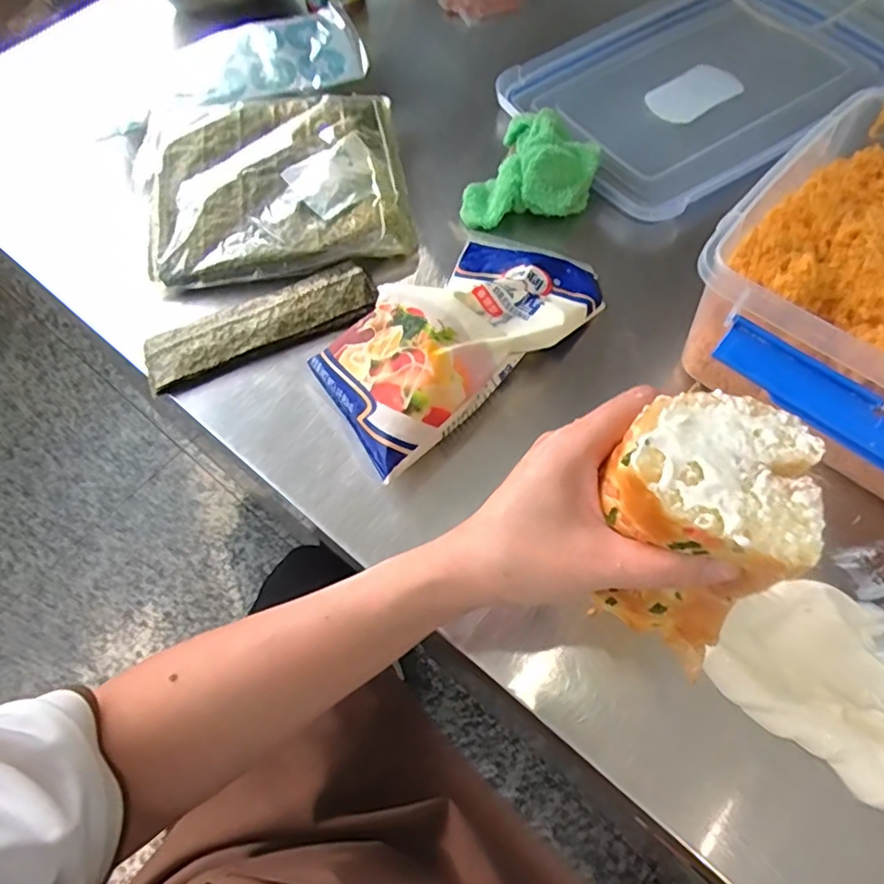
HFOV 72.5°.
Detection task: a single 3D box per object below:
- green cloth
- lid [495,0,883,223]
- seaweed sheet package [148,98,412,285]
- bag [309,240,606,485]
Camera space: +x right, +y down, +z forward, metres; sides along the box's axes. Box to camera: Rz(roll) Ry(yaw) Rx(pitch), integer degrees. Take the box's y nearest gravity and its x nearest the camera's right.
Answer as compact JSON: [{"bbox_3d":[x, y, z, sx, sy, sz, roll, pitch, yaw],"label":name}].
[{"bbox_3d":[0.081,-0.245,0.534,0.104,0.045,0.122,14,64,11],"label":"green cloth"},{"bbox_3d":[0.255,-0.367,0.591,0.352,0.024,0.245,-33,65,-13],"label":"lid"},{"bbox_3d":[-0.153,-0.246,0.547,0.226,0.027,0.231,-11,62,-2],"label":"seaweed sheet package"},{"bbox_3d":[0.014,-0.089,0.450,0.127,0.052,0.240,39,71,21],"label":"bag"}]

